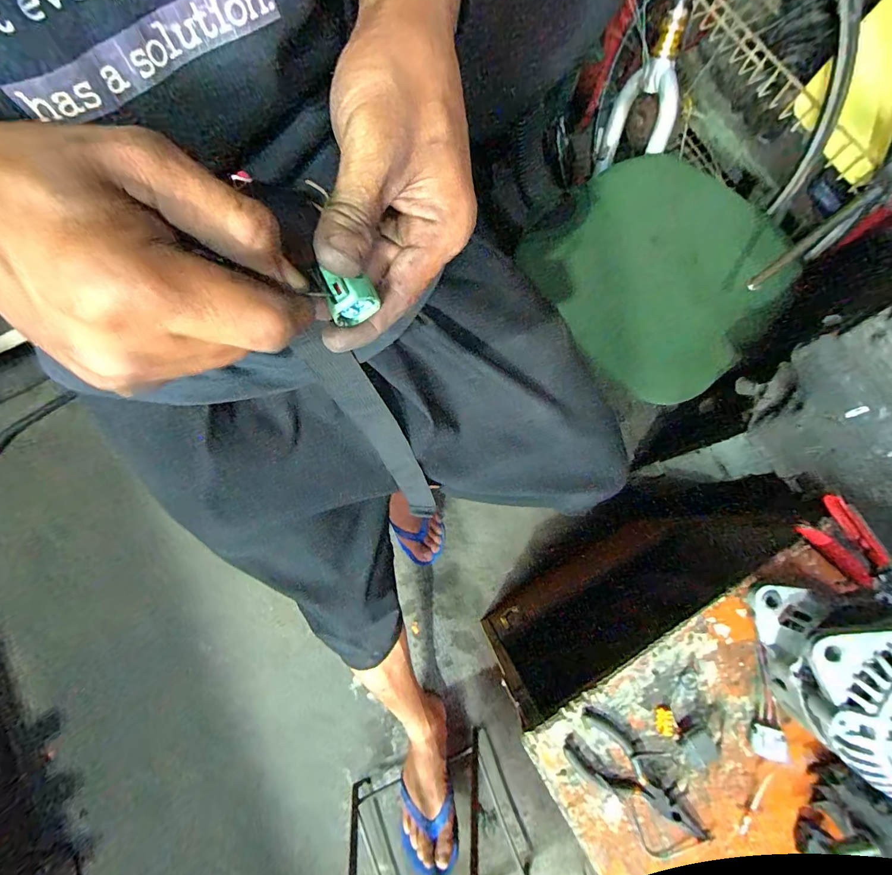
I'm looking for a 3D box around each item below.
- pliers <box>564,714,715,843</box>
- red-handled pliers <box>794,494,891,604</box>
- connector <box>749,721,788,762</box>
[{"bbox_3d":[0.186,0.324,0.396,0.146,0.014,0.049,33,80,6],"label":"pliers"},{"bbox_3d":[0.439,0.128,0.442,0.054,0.024,0.132,-42,82,-9],"label":"red-handled pliers"},{"bbox_3d":[0.307,0.290,0.398,0.023,0.021,0.030,6,78,0],"label":"connector"}]

